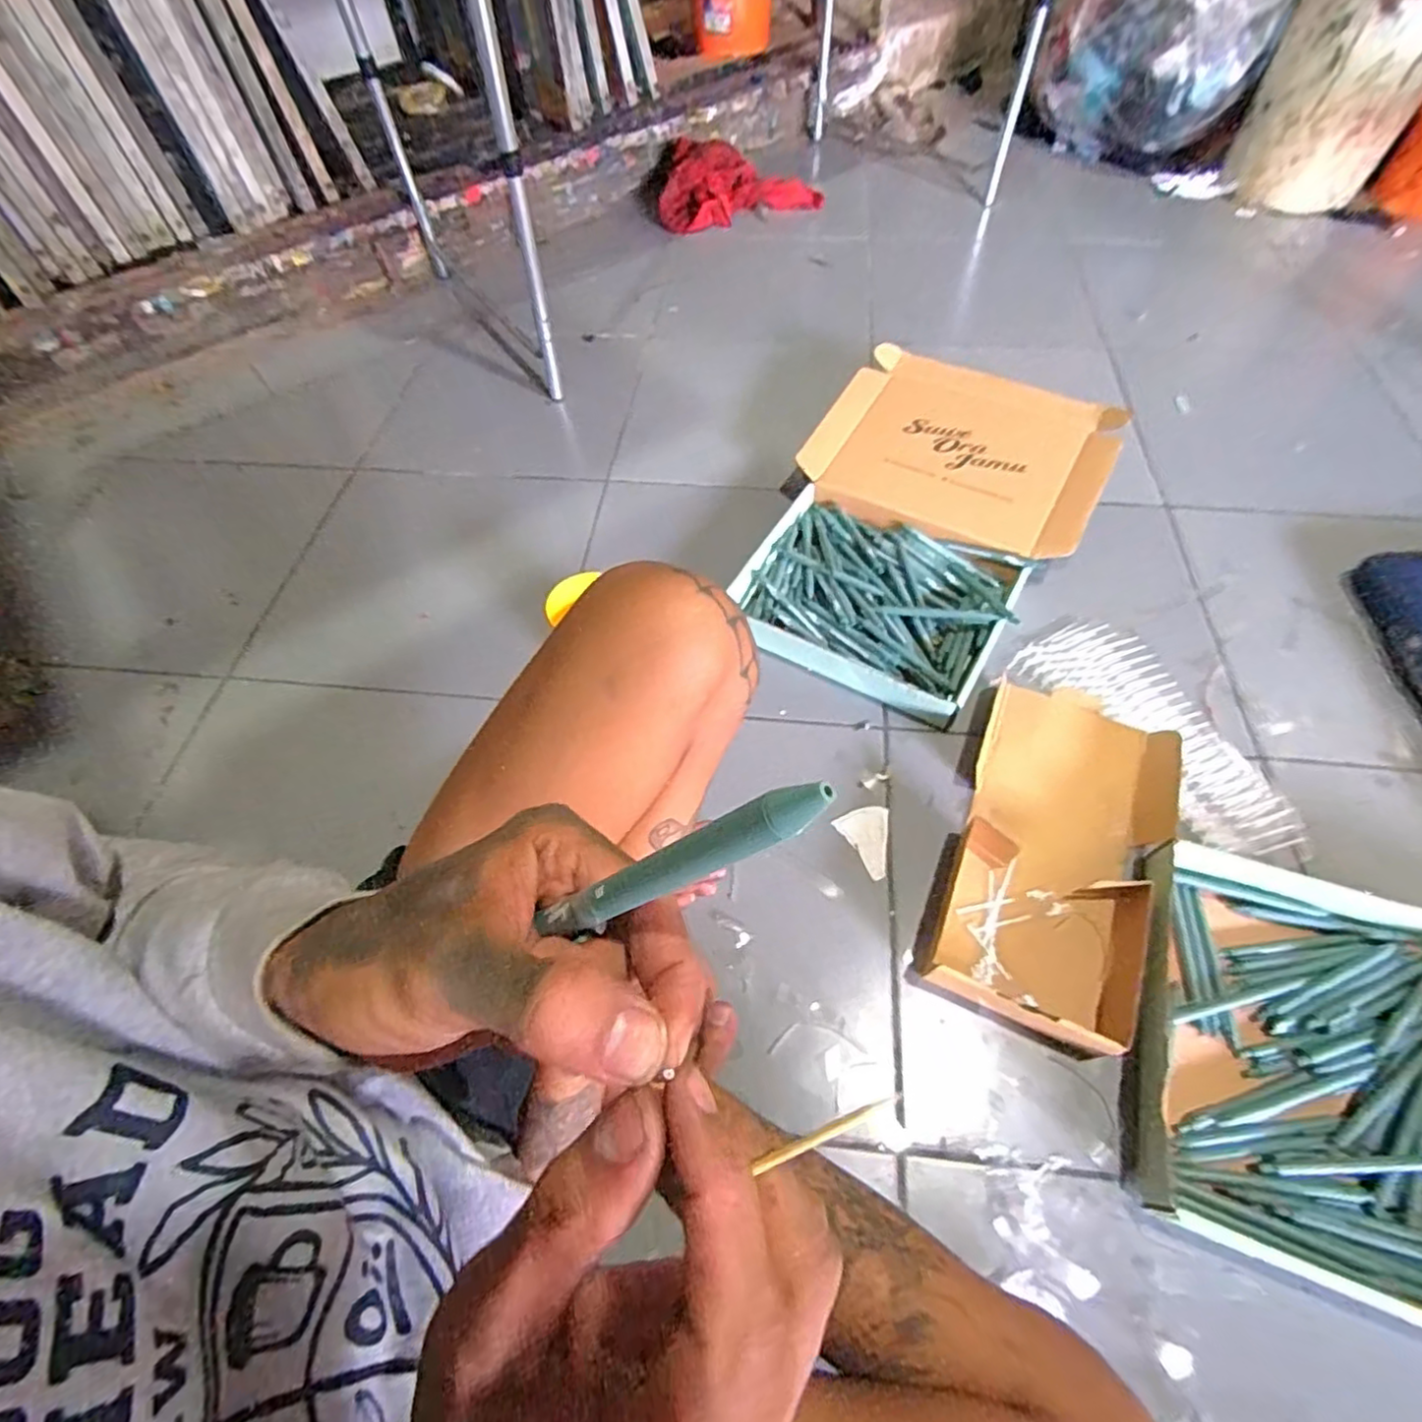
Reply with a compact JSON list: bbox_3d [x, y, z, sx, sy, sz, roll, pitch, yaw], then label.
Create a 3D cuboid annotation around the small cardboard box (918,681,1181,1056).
[{"bbox_3d":[0.353,0.127,0.650,0.193,0.050,0.373,21,63,15],"label":"small cardboard box"}]

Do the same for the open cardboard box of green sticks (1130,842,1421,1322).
[{"bbox_3d":[0.626,0.319,0.505,0.525,0.071,0.314,18,62,14],"label":"open cardboard box of green sticks"}]

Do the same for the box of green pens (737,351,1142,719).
[{"bbox_3d":[0.272,-0.255,0.868,0.359,0.081,0.536,28,65,19],"label":"box of green pens"}]

